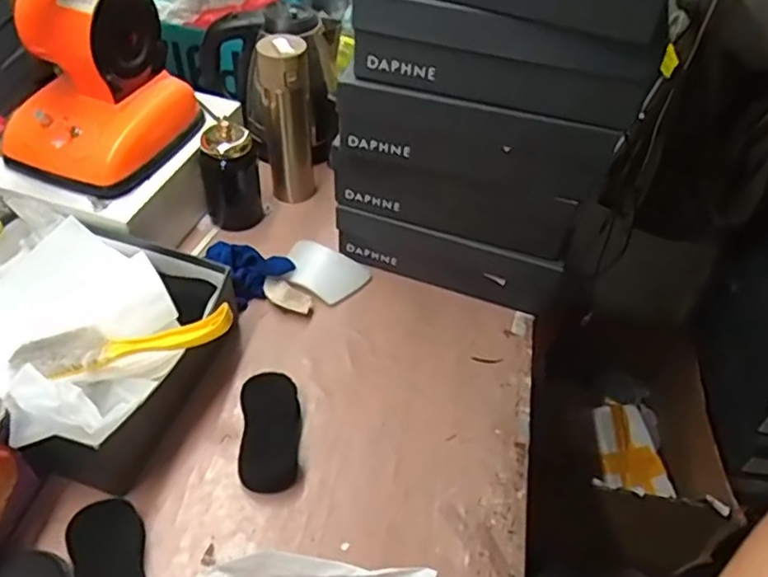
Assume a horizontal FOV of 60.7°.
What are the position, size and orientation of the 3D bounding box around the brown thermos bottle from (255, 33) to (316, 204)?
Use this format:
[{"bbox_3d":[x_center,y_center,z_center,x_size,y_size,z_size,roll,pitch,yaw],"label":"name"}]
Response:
[{"bbox_3d":[-0.135,-0.231,0.925,0.080,0.242,0.065,-5,47,-9],"label":"brown thermos bottle"}]

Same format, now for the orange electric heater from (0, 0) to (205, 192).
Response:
[{"bbox_3d":[-0.362,-0.256,0.799,0.188,0.202,0.186,10,47,4],"label":"orange electric heater"}]

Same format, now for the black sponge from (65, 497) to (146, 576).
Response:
[{"bbox_3d":[-0.253,0.258,0.601,0.062,0.034,0.121,-12,49,-16],"label":"black sponge"}]

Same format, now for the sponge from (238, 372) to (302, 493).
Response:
[{"bbox_3d":[-0.124,0.156,0.717,0.061,0.026,0.128,0,60,-5],"label":"sponge"}]

